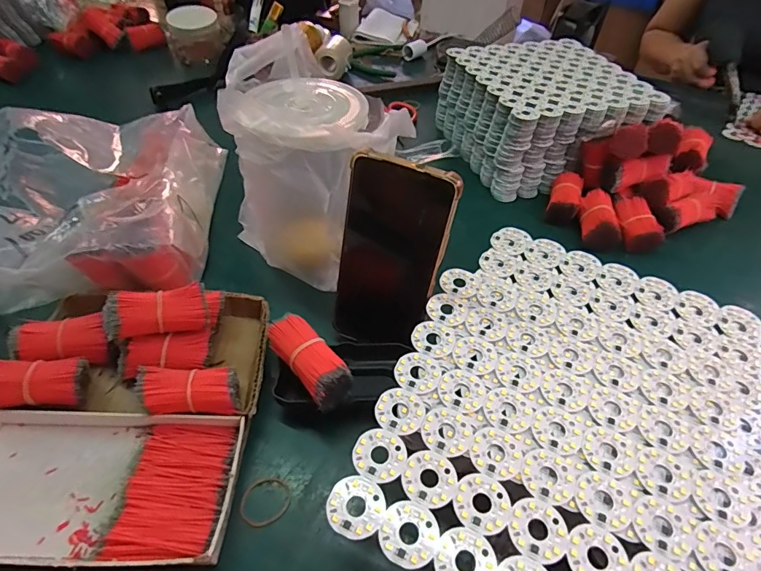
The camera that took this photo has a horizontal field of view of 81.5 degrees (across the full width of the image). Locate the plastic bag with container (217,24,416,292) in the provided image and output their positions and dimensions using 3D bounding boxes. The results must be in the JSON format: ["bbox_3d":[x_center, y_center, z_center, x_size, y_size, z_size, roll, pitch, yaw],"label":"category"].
[{"bbox_3d":[-0.061,-0.096,0.401,0.118,0.178,0.162,-33,57,-28],"label":"plastic bag with container"}]

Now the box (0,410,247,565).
[{"bbox_3d":[-0.191,0.130,0.297,0.185,0.023,0.096,2,48,-1],"label":"box"}]

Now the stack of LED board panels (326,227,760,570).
[{"bbox_3d":[0.131,0.071,0.293,0.227,0.009,0.279,20,50,15],"label":"stack of LED board panels"}]

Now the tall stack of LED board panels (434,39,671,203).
[{"bbox_3d":[0.218,-0.235,0.605,0.220,0.099,0.226,-10,49,-12],"label":"tall stack of LED board panels"}]

